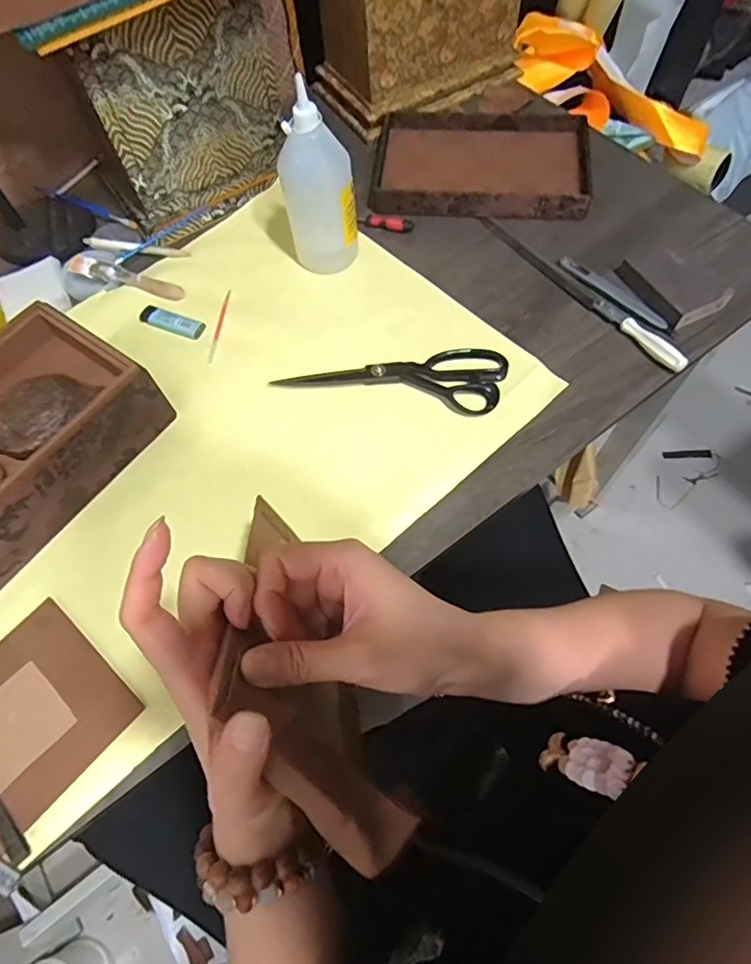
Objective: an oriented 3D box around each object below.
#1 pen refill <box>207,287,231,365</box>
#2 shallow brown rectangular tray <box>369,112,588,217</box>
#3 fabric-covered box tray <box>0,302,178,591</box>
[{"bbox_3d":[-0.179,-0.180,0.626,0.007,0.004,0.108,3,64,5],"label":"pen refill"},{"bbox_3d":[0.136,-0.413,0.710,0.272,0.036,0.177,6,64,7],"label":"shallow brown rectangular tray"},{"bbox_3d":[-0.352,-0.034,0.519,0.168,0.078,0.256,31,70,17],"label":"fabric-covered box tray"}]

